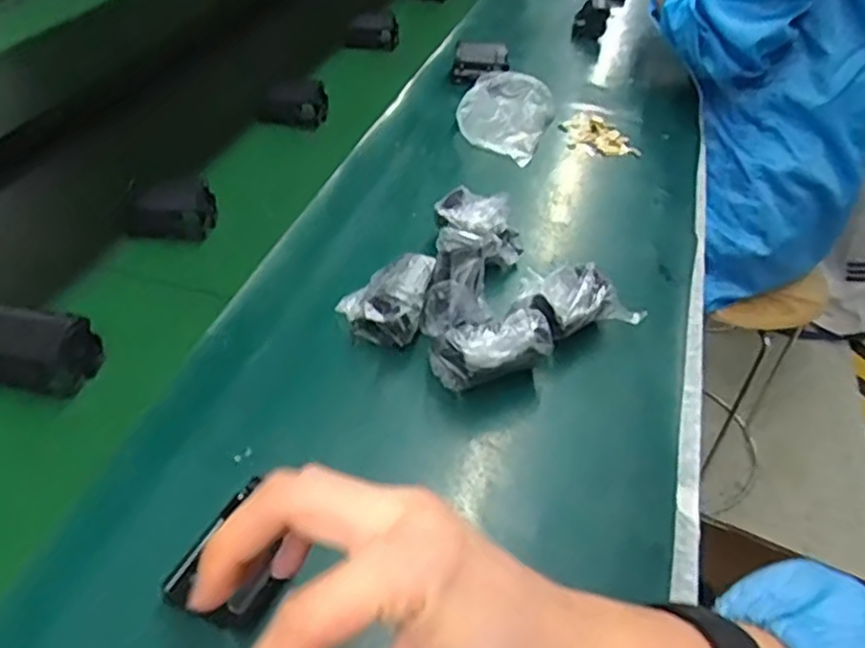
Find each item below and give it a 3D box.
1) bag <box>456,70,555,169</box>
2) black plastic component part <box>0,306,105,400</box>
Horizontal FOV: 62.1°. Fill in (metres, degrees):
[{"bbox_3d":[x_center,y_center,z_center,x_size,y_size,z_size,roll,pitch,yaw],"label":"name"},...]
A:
[{"bbox_3d":[0.083,-0.245,0.835,0.102,0.037,0.149,16,43,13],"label":"bag"},{"bbox_3d":[-0.272,0.018,0.495,0.072,0.034,0.049,9,42,5],"label":"black plastic component part"}]

